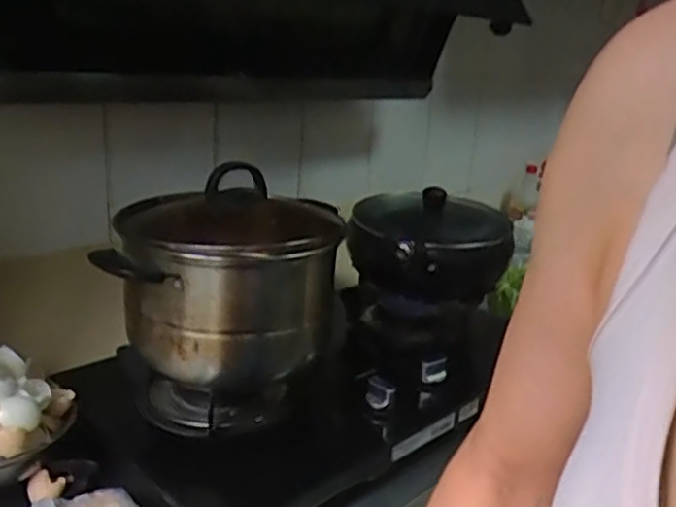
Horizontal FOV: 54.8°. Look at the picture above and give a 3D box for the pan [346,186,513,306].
[{"bbox_3d":[0.149,-0.003,1.074,0.249,0.158,0.224,6,18,8],"label":"pan"}]

